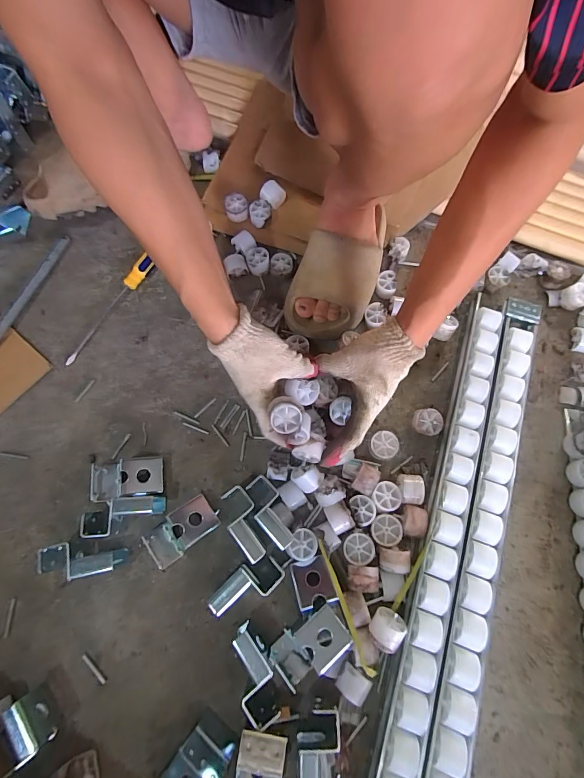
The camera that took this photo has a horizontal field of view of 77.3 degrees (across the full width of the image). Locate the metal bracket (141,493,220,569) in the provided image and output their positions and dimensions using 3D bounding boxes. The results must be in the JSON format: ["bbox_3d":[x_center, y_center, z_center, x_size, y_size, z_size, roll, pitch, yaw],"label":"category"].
[{"bbox_3d":[-0.131,0.166,0.430,0.084,0.033,0.044,-38,76,-13],"label":"metal bracket"}]

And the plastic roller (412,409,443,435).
[{"bbox_3d":[0.176,0.045,0.478,0.034,0.028,0.033,0,71,-1],"label":"plastic roller"}]

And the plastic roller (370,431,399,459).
[{"bbox_3d":[0.117,0.073,0.469,0.035,0.024,0.034,0,71,-1],"label":"plastic roller"}]

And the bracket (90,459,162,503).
[{"bbox_3d":[-0.204,0.109,0.448,0.088,0.030,0.044,-7,71,-4],"label":"bracket"}]

